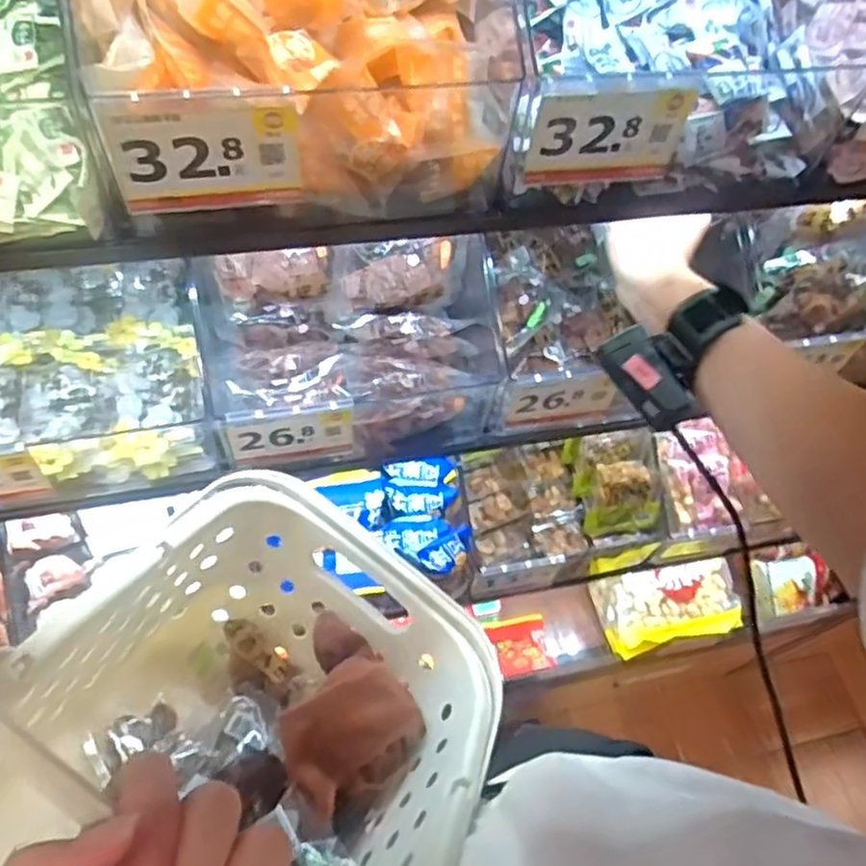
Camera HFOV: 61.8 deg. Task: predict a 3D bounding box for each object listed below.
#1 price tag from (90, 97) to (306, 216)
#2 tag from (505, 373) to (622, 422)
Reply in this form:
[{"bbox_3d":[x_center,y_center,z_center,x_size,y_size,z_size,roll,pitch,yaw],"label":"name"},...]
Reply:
[{"bbox_3d":[-0.113,-0.139,0.364,0.091,0.063,0.007,-6,59,-7],"label":"price tag"},{"bbox_3d":[0.102,-0.025,0.575,0.088,0.032,0.010,-14,36,-2],"label":"tag"}]

